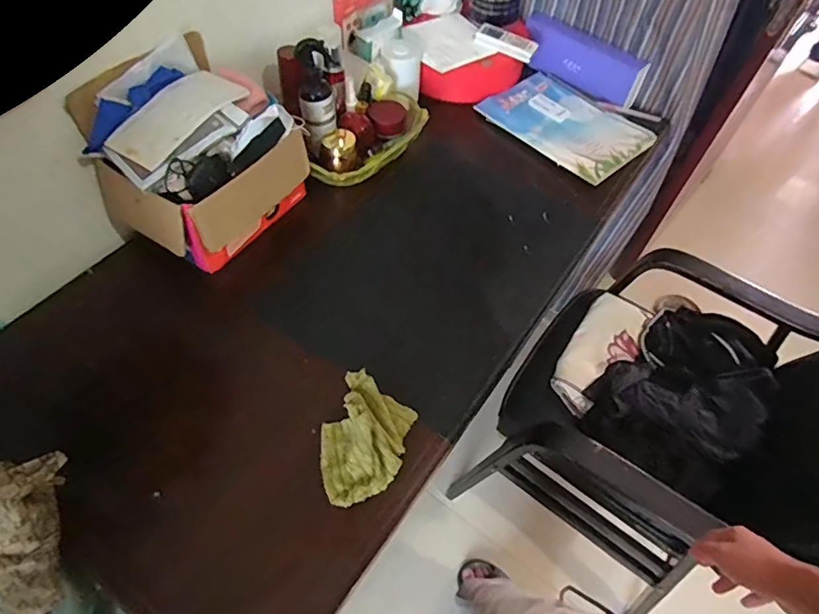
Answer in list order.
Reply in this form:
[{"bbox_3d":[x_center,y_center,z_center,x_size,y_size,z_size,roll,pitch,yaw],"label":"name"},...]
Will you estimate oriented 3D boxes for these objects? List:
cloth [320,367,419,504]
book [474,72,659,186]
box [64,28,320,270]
[{"bbox_3d":[-0.057,0.158,0.612,0.107,0.034,0.155,20,57,11],"label":"cloth"},{"bbox_3d":[0.305,-0.363,0.992,0.206,0.012,0.296,-38,65,-24],"label":"book"},{"bbox_3d":[-0.299,-0.221,0.736,0.196,0.200,0.258,33,60,18],"label":"box"}]

